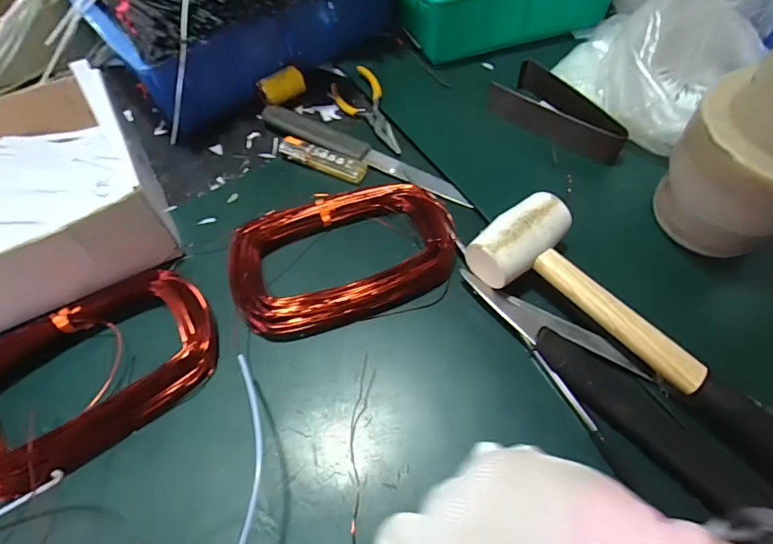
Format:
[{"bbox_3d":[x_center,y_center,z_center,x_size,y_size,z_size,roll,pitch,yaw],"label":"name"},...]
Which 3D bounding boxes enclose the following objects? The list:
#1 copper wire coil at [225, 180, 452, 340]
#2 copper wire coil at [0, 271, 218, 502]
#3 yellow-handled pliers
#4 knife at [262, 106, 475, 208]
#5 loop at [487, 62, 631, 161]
[{"bbox_3d":[-0.034,-0.016,0.376,0.178,0.028,0.104,-16,60,-9],"label":"copper wire coil"},{"bbox_3d":[-0.211,0.064,0.333,0.170,0.031,0.118,-36,65,-19],"label":"copper wire coil"},{"bbox_3d":[-0.023,-0.165,0.473,0.048,0.011,0.121,-15,60,-8],"label":"yellow-handled pliers"},{"bbox_3d":[-0.024,-0.113,0.446,0.223,0.012,0.029,25,63,15],"label":"knife"},{"bbox_3d":[0.171,-0.154,0.455,0.134,0.033,0.075,36,66,20],"label":"loop"}]

